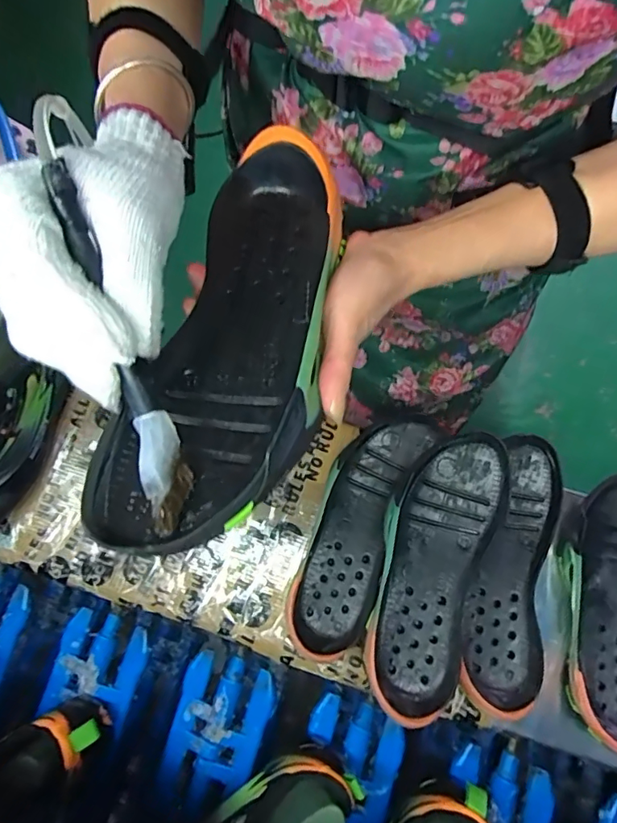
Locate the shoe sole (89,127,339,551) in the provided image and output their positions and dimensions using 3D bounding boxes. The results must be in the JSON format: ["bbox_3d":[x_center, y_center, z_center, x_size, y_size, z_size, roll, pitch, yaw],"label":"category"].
[{"bbox_3d":[-0.037,-0.047,0.272,0.101,0.038,0.251,12,67,5],"label":"shoe sole"}]

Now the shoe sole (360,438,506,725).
[{"bbox_3d":[0.108,0.137,0.451,0.091,0.049,0.241,21,77,7],"label":"shoe sole"}]

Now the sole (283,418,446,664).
[{"bbox_3d":[0.047,0.108,0.482,0.081,0.034,0.242,24,77,8],"label":"sole"}]

